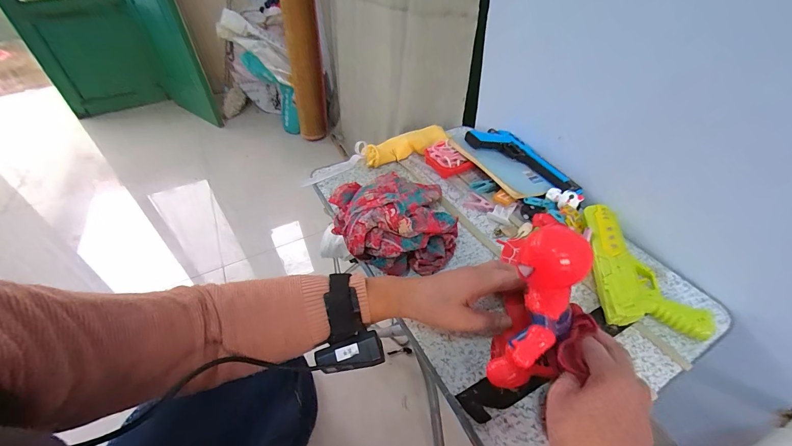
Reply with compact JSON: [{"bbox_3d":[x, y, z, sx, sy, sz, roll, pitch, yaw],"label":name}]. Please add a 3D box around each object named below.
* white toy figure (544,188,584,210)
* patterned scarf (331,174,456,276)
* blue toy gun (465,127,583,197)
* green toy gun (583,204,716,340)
[{"bbox_3d":[0.283,-0.042,0.583,0.053,0.021,0.035,30,52,32],"label":"white toy figure"},{"bbox_3d":[0.006,-0.005,0.525,0.187,0.085,0.158,-16,44,-13],"label":"patterned scarf"},{"bbox_3d":[0.243,-0.124,0.642,0.225,0.048,0.092,31,53,33],"label":"blue toy gun"},{"bbox_3d":[0.340,0.055,0.490,0.123,0.041,0.205,4,43,9],"label":"green toy gun"}]

